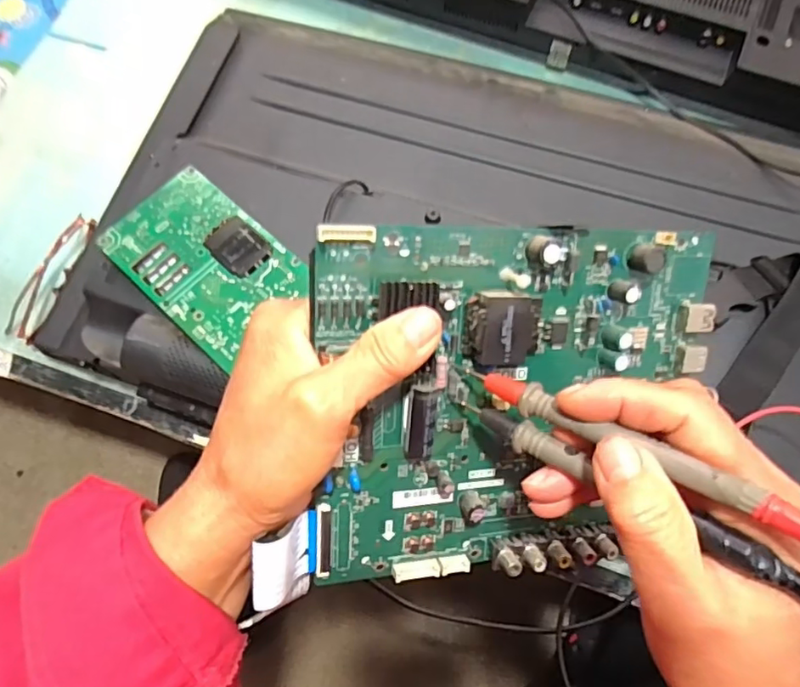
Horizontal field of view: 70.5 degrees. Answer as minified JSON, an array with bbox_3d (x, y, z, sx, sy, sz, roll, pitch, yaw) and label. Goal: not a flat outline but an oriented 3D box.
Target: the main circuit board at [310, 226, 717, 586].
[{"bbox_3d":[0.058,0.032,0.266,0.192,0.022,0.165,-2,103,-13],"label":"main circuit board"}]

